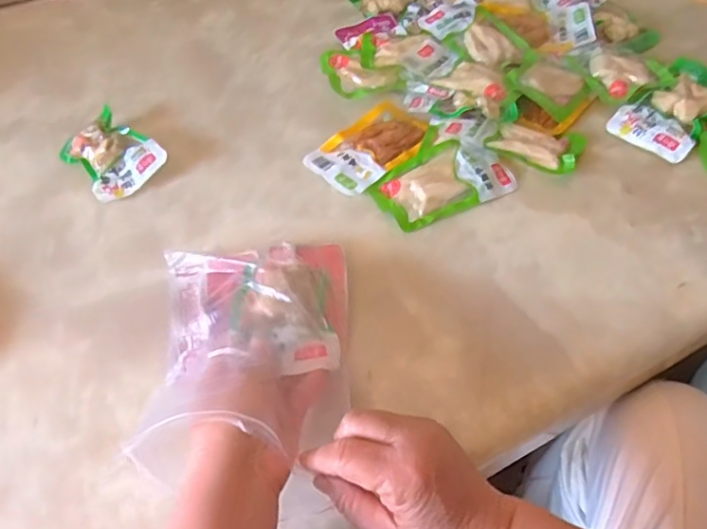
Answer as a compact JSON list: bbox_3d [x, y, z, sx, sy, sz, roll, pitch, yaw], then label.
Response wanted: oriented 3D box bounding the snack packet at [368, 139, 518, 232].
[{"bbox_3d":[0.087,-0.083,0.562,0.133,0.019,0.077,-24,55,-15],"label":"snack packet"}]

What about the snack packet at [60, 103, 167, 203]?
[{"bbox_3d":[-0.253,-0.114,0.599,0.075,0.032,0.099,-39,60,-24],"label":"snack packet"}]

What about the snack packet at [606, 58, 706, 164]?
[{"bbox_3d":[0.340,-0.163,0.601,0.121,0.023,0.080,-42,64,-9],"label":"snack packet"}]

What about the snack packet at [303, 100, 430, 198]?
[{"bbox_3d":[0.020,-0.126,0.600,0.128,0.011,0.081,-36,59,-23],"label":"snack packet"}]

